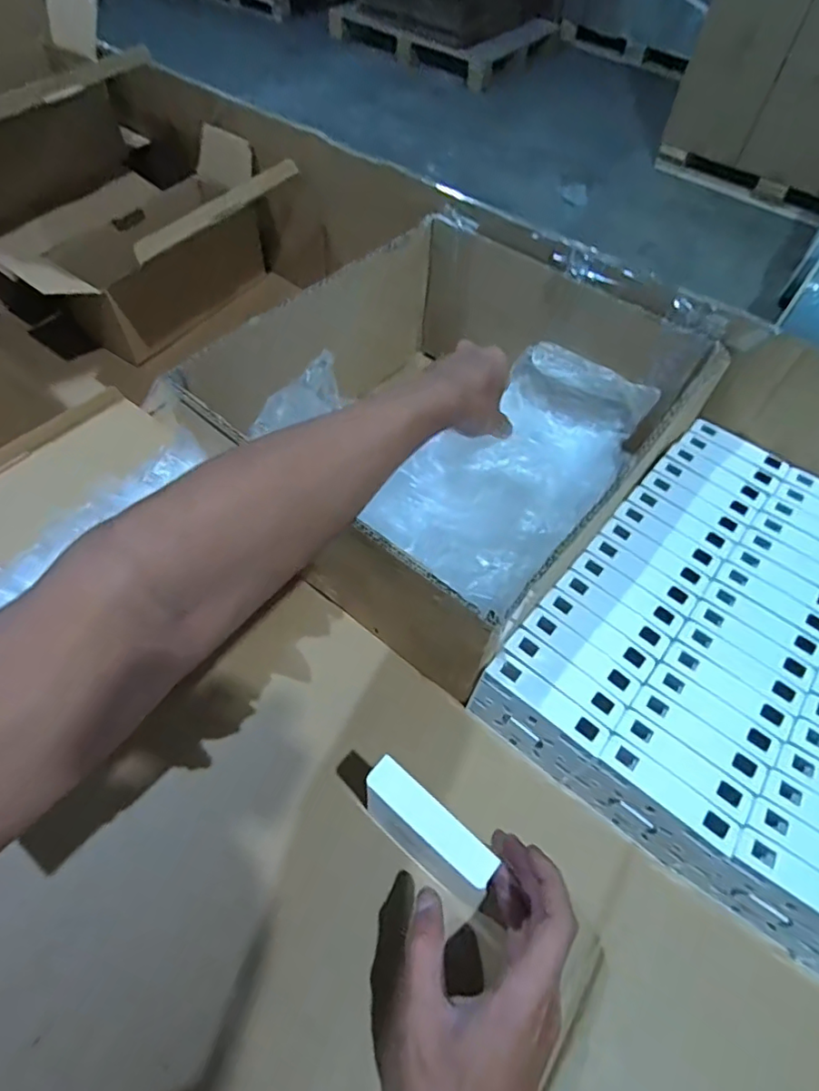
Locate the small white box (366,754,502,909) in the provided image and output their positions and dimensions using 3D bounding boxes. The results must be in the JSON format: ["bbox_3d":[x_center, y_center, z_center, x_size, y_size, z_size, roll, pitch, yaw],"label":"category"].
[{"bbox_3d":[0.013,0.181,0.351,0.094,0.087,0.025,38,64,19],"label":"small white box"}]

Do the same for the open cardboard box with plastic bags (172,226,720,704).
[{"bbox_3d":[0.035,-0.105,0.490,0.306,0.145,0.330,38,64,19],"label":"open cardboard box with plastic bags"}]

